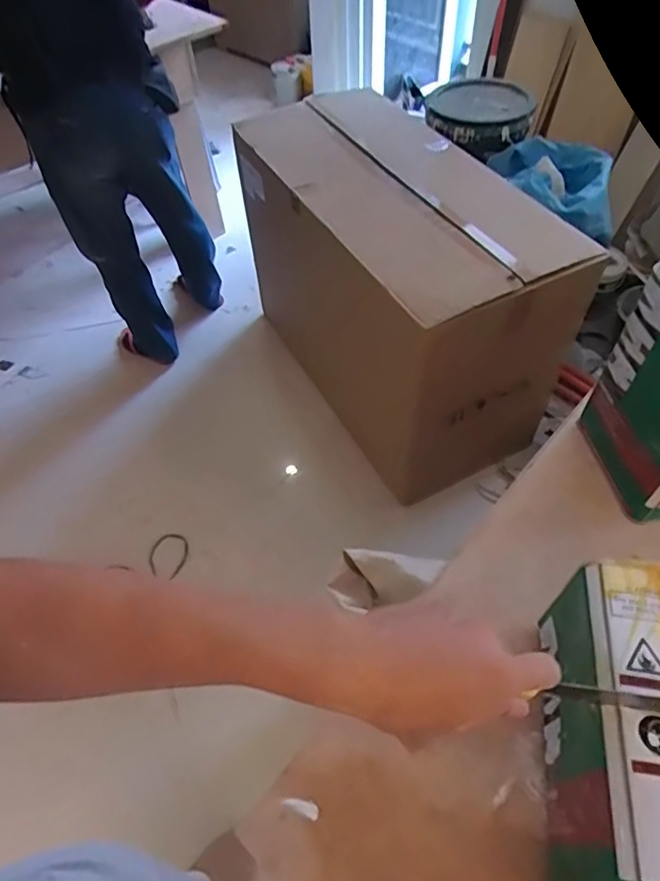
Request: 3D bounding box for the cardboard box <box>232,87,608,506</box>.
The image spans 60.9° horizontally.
[{"bbox_3d":[0.153,-0.415,1.519,0.451,0.671,0.934,-22,55,-14],"label":"cardboard box"}]

